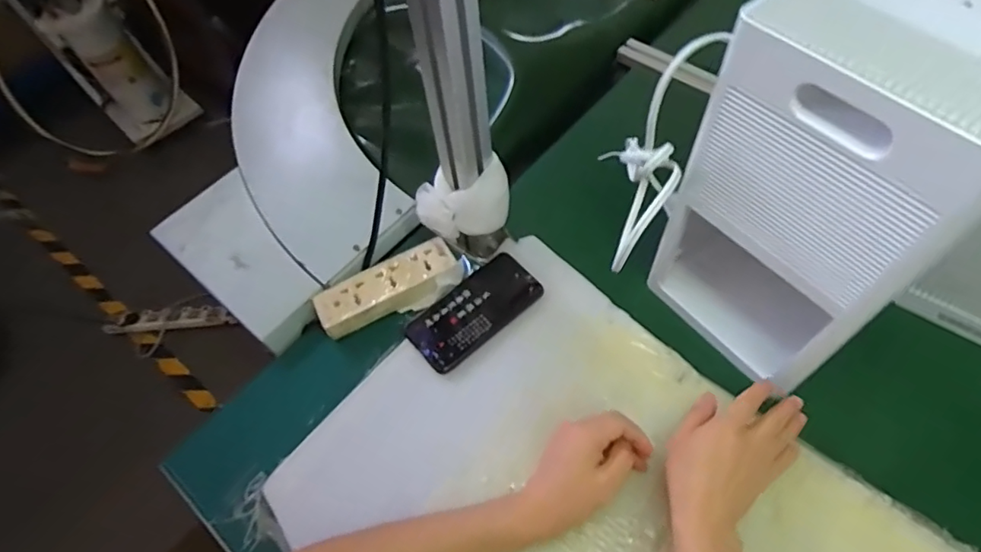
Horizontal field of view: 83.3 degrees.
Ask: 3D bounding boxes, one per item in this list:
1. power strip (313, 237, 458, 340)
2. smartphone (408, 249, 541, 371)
[{"bbox_3d":[-0.124,0.011,0.652,0.166,0.027,0.058,-28,60,-13],"label":"power strip"},{"bbox_3d":[-0.020,0.039,0.632,0.155,0.012,0.077,-37,62,-17],"label":"smartphone"}]

